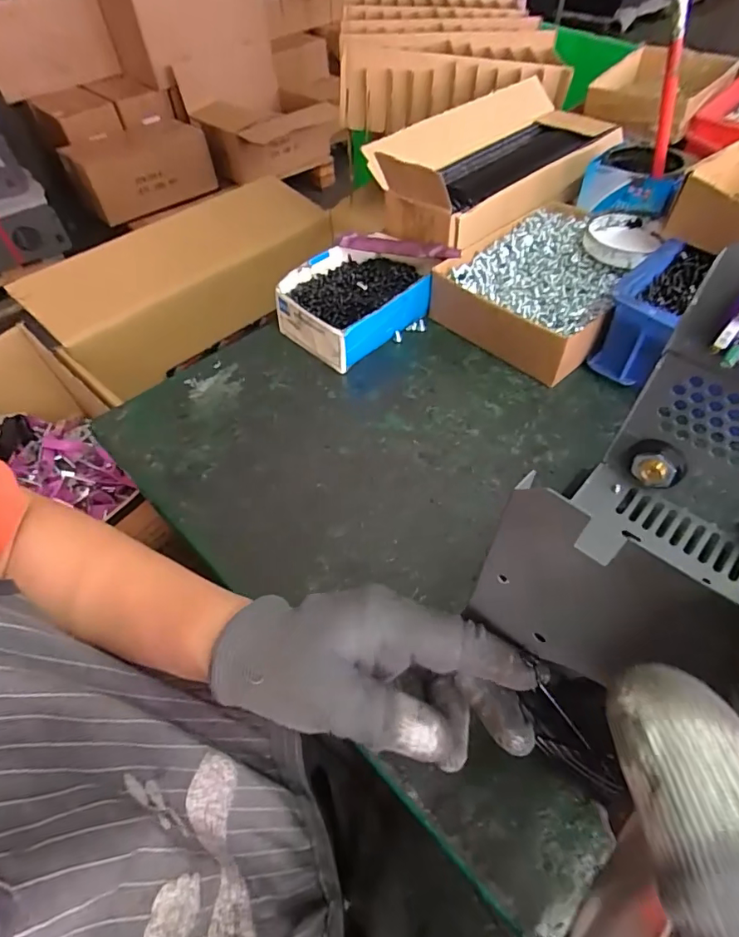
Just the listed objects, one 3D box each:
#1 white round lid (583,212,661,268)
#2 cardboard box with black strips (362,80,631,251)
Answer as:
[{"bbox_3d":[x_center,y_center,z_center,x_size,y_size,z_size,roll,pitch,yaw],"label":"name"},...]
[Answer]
[{"bbox_3d":[0.259,-0.236,0.512,0.070,0.020,0.080,28,58,22],"label":"white round lid"},{"bbox_3d":[0.144,-0.361,0.579,0.335,0.079,0.163,-39,60,-25],"label":"cardboard box with black strips"}]

